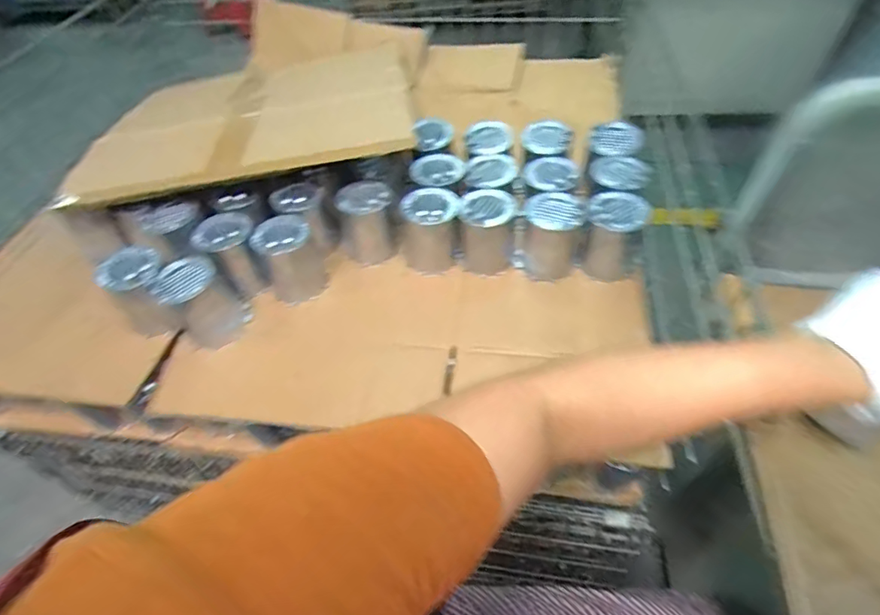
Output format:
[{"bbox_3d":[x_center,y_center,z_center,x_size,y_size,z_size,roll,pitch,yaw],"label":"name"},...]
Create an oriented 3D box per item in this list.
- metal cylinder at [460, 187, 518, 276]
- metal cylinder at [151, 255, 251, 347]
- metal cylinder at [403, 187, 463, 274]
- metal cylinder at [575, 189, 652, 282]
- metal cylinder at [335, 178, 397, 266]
[{"bbox_3d":[0.079,-0.131,0.806,0.086,0.117,0.101,2,52,7],"label":"metal cylinder"},{"bbox_3d":[-0.365,-0.009,0.736,0.084,0.120,0.088,-2,52,3],"label":"metal cylinder"},{"bbox_3d":[-0.017,-0.130,0.803,0.096,0.117,0.085,-6,52,0],"label":"metal cylinder"},{"bbox_3d":[0.276,-0.114,0.761,0.093,0.114,0.087,18,56,18],"label":"metal cylinder"},{"bbox_3d":[-0.125,-0.142,0.831,0.087,0.140,0.080,-2,52,3],"label":"metal cylinder"}]

